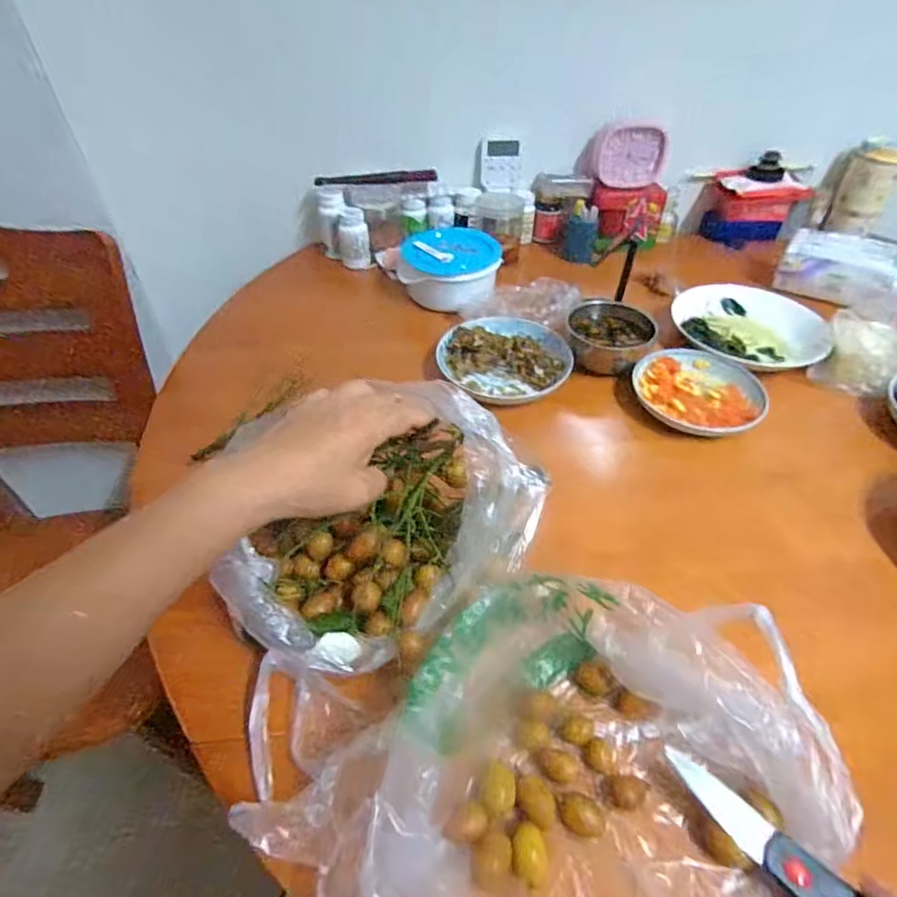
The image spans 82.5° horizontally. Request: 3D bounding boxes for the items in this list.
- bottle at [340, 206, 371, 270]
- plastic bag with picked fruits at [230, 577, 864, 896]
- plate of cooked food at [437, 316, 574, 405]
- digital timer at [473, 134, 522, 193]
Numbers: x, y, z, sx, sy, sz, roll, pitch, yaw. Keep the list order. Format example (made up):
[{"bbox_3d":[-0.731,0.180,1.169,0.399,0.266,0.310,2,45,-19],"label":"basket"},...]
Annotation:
[{"bbox_3d":[-0.168,-0.373,0.915,0.051,0.094,0.048,-8,46,-8],"label":"bottle"},{"bbox_3d":[0.079,0.221,0.318,0.253,0.085,0.280,34,54,29],"label":"plastic bag with picked fruits"},{"bbox_3d":[0.074,-0.129,0.687,0.167,0.035,0.163,-4,45,-4],"label":"plate of cooked food"},{"bbox_3d":[0.091,-0.519,0.934,0.083,0.088,0.010,2,26,-5],"label":"digital timer"}]

